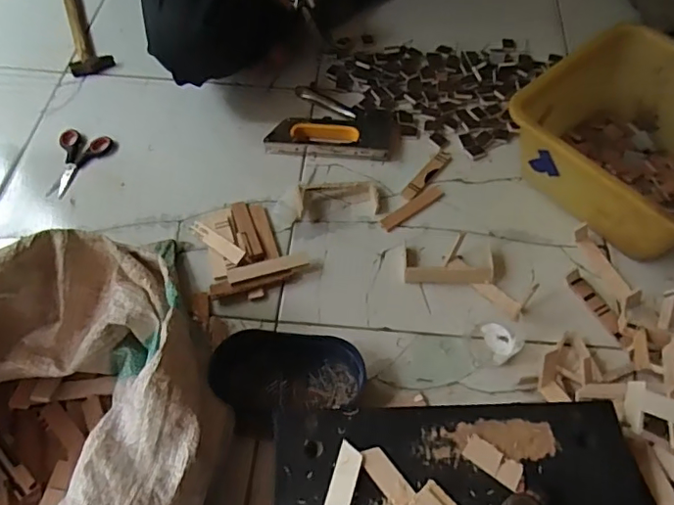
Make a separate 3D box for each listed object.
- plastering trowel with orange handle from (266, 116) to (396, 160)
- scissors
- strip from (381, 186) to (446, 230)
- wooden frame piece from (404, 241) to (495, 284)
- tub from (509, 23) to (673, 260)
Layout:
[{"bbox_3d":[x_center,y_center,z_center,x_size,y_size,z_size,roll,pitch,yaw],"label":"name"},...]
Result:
[{"bbox_3d":[-0.011,-0.173,0.790,0.174,0.022,0.074,3,58,1],"label":"plastering trowel with orange handle"},{"bbox_3d":[-0.366,-0.124,0.770,0.071,0.015,0.114,7,58,4],"label":"scissors"},{"bbox_3d":[0.102,-0.061,0.732,0.100,0.004,0.019,-33,64,-19],"label":"strip"},{"bbox_3d":[0.138,0.009,0.669,0.113,0.020,0.061,5,58,2],"label":"wooden frame piece"},{"bbox_3d":[0.385,-0.133,0.697,0.249,0.130,0.257,-34,64,-20],"label":"tub"}]

